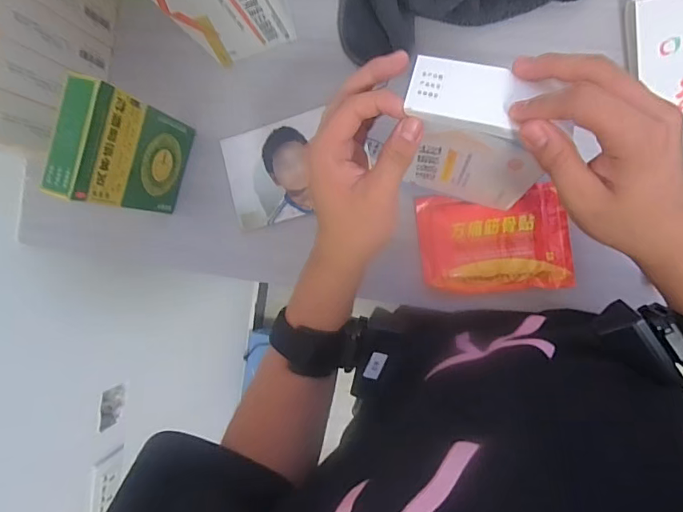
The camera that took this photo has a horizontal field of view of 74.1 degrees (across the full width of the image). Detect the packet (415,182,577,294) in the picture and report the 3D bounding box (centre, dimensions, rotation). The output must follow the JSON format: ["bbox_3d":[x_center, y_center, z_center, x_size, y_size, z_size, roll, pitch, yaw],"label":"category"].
[{"bbox_3d":[0.142,-0.014,0.430,0.132,0.008,0.094,-6,87,16],"label":"packet"}]

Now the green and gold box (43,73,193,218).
[{"bbox_3d":[-0.196,-0.093,0.417,0.038,0.138,0.095,13,93,9],"label":"green and gold box"}]

